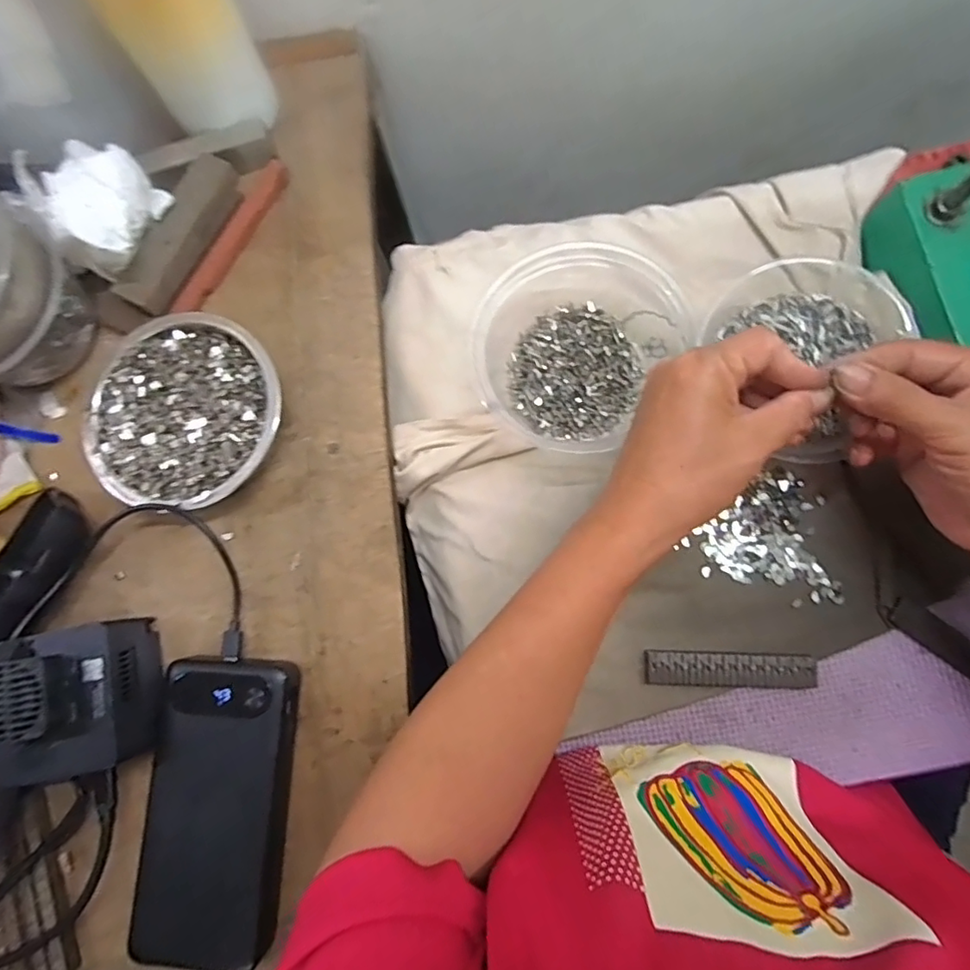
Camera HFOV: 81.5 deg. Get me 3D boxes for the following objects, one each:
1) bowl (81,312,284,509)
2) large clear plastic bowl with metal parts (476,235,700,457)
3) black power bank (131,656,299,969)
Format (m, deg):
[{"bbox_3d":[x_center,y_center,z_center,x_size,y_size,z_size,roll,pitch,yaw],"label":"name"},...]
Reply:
[{"bbox_3d":[-0.188,-0.045,0.354,0.122,0.030,0.120,-1,81,4],"label":"bowl"},{"bbox_3d":[0.061,-0.101,0.375,0.144,0.045,0.149,-1,81,4],"label":"large clear plastic bowl with metal parts"},{"bbox_3d":[-0.150,0.178,0.313,0.071,0.024,0.155,2,81,5],"label":"black power bank"}]

